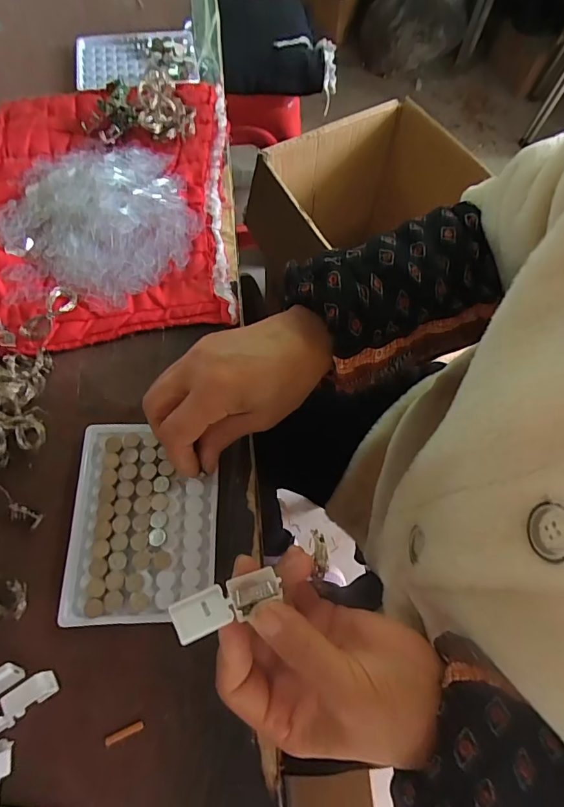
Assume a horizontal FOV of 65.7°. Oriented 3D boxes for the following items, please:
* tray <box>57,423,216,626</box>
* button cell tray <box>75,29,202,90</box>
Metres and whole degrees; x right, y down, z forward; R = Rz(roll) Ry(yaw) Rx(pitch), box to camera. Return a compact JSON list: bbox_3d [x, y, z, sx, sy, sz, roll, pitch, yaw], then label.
[{"bbox_3d":[-0.094,0.076,0.295,0.096,0.013,0.127,-2,66,-2],"label":"tray"},{"bbox_3d":[-0.164,-0.390,0.493,0.131,0.013,0.093,-10,67,-6],"label":"button cell tray"}]

